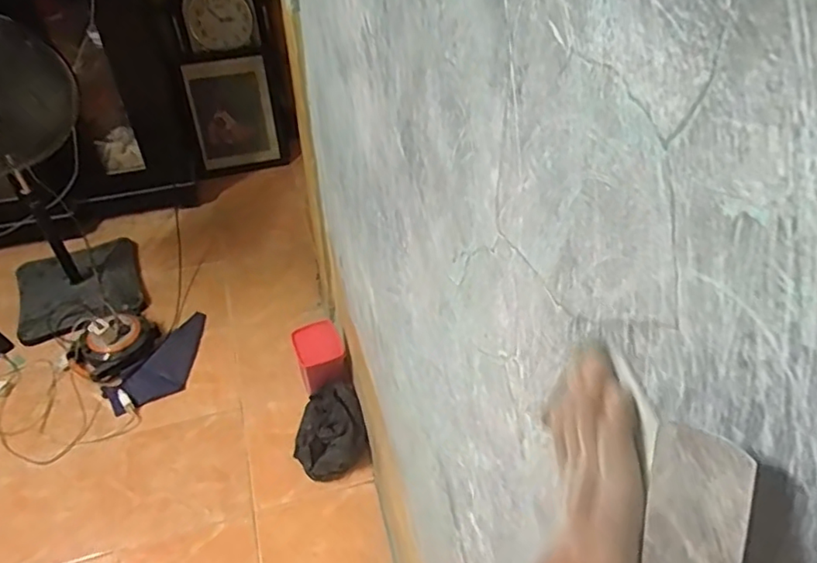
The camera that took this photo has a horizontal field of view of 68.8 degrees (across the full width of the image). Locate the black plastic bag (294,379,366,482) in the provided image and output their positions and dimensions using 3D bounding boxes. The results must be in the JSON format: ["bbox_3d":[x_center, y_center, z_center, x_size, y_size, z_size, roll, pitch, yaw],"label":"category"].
[{"bbox_3d":[-0.212,0.383,1.567,0.180,0.095,0.251,-11,45,-11],"label":"black plastic bag"}]

